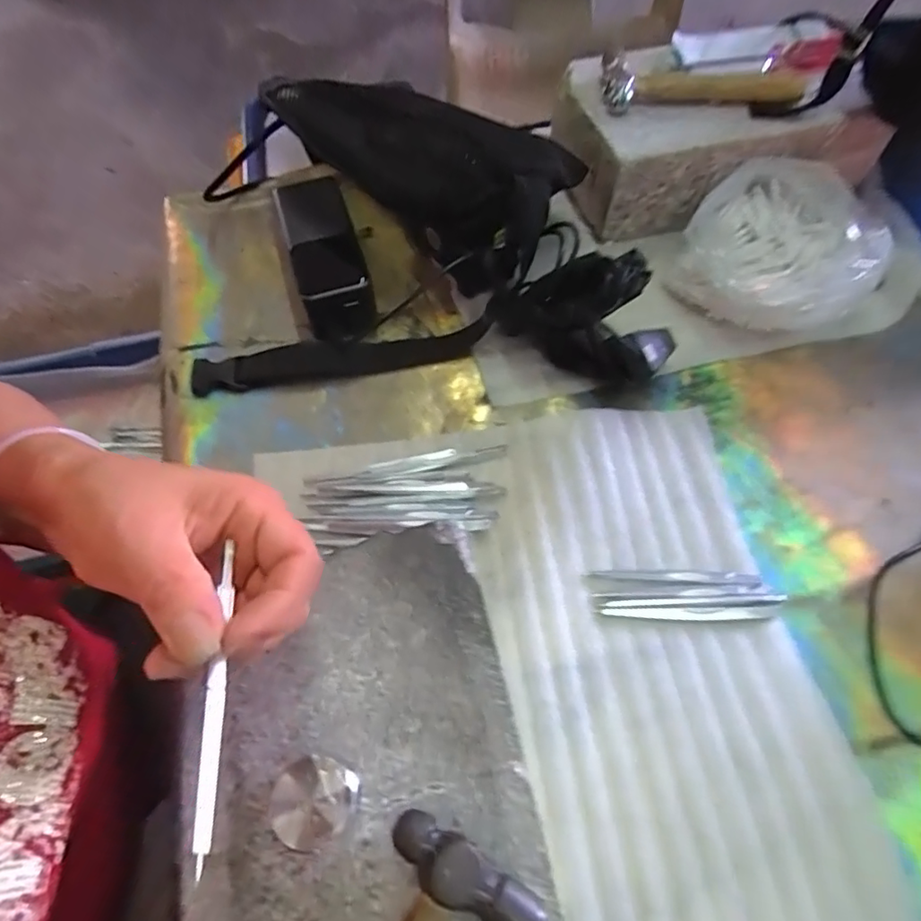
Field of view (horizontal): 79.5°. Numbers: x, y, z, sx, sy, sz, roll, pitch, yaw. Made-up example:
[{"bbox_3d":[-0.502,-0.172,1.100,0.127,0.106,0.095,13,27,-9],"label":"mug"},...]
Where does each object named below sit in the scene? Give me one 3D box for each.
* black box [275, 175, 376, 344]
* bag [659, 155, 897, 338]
[{"bbox_3d":[-0.106,-0.157,0.438,0.053,0.049,0.137,-15,63,-7],"label":"black box"},{"bbox_3d":[0.242,-0.156,0.425,0.133,0.065,0.132,39,69,19],"label":"bag"}]

